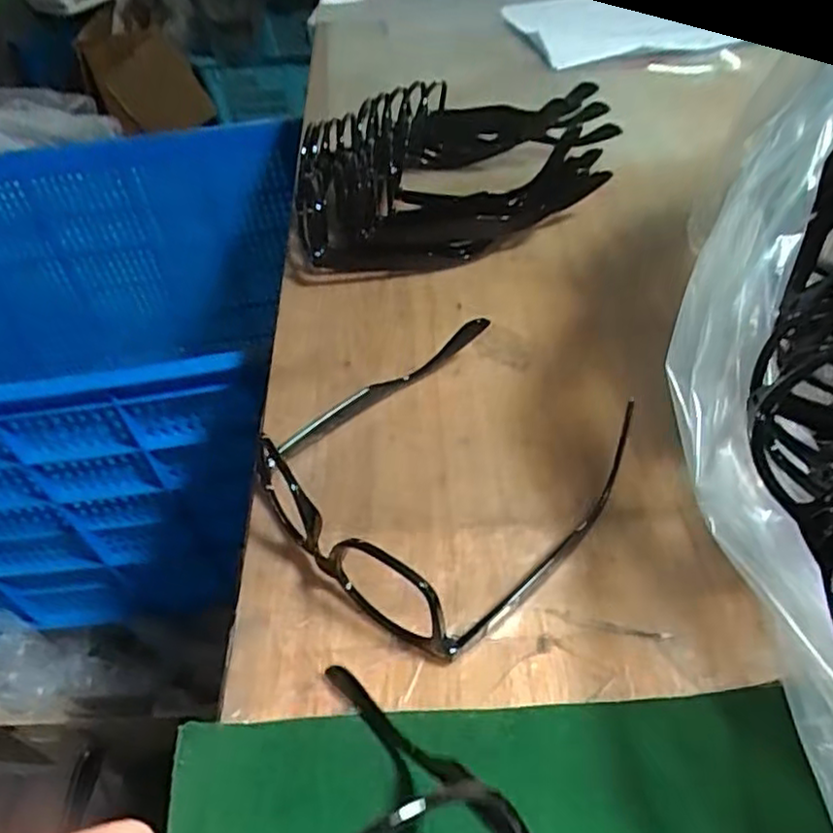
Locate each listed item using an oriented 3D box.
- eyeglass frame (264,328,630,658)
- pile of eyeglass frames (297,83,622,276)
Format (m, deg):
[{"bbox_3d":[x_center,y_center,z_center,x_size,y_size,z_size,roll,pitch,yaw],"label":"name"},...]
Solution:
[{"bbox_3d":[0.009,0.017,0.351,0.156,0.036,0.165,27,55,30],"label":"eyeglass frame"},{"bbox_3d":[0.032,-0.183,0.522,0.224,0.063,0.191,1,46,9],"label":"pile of eyeglass frames"}]

